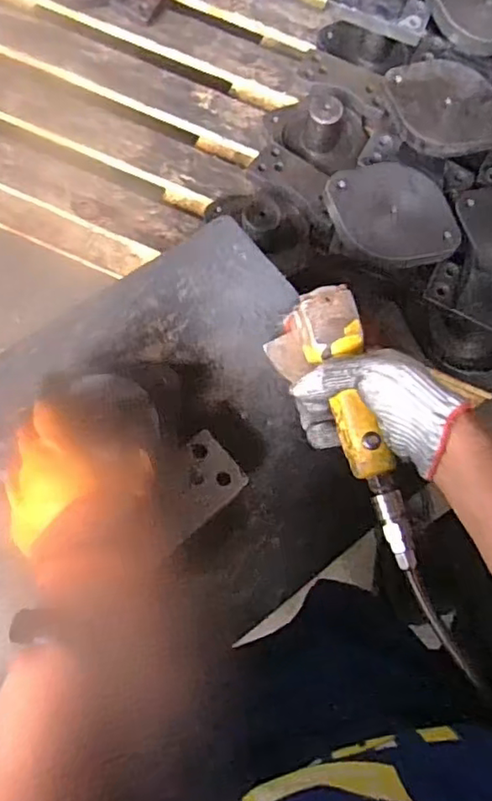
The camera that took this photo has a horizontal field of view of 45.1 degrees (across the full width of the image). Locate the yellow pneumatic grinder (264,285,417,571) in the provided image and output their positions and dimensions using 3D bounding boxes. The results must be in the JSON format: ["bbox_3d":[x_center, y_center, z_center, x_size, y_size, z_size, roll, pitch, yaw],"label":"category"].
[{"bbox_3d":[0.084,0.024,0.517,0.070,0.082,0.242,-16,78,-7],"label":"yellow pneumatic grinder"}]

